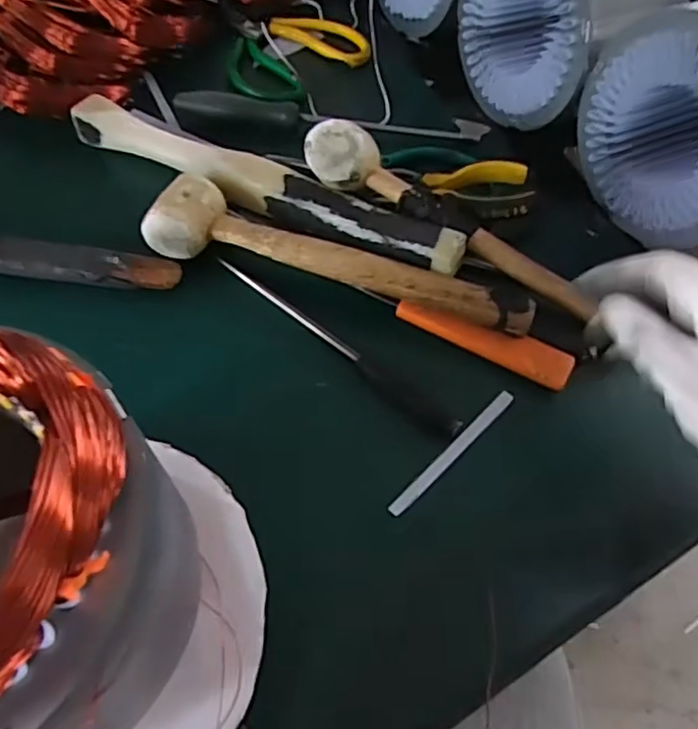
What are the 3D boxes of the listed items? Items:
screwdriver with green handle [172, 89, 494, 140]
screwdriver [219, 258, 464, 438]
[{"bbox_3d":[-0.015,-0.210,0.548,0.264,0.024,0.032,2,58,-3],"label":"screwdriver with green handle"},{"bbox_3d":[-0.010,-0.010,0.425,0.197,0.013,0.018,33,62,16],"label":"screwdriver"}]

